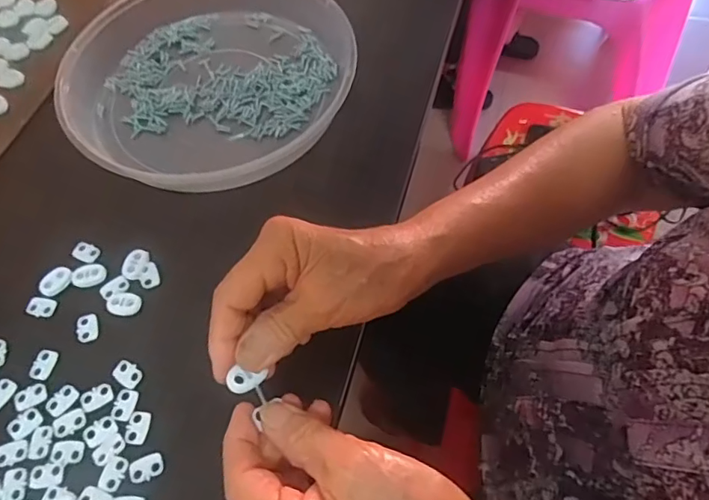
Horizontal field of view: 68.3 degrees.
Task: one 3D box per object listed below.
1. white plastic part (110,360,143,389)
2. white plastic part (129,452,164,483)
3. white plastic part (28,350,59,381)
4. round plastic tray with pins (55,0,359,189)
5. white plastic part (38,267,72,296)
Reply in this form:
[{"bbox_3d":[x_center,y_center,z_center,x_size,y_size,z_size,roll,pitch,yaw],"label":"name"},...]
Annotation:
[{"bbox_3d":[-0.142,0.077,0.327,0.019,0.004,0.014,23,64,15],"label":"white plastic part"},{"bbox_3d":[-0.119,0.124,0.298,0.019,0.004,0.014,-27,63,-12],"label":"white plastic part"},{"bbox_3d":[-0.198,0.072,0.332,0.014,0.004,0.019,12,62,9],"label":"white plastic part"},{"bbox_3d":[-0.120,-0.150,0.437,0.217,0.043,0.207,-1,60,2],"label":"round plastic tray with pins"},{"bbox_3d":[-0.205,0.021,0.359,0.016,0.005,0.022,37,68,21],"label":"white plastic part"}]

